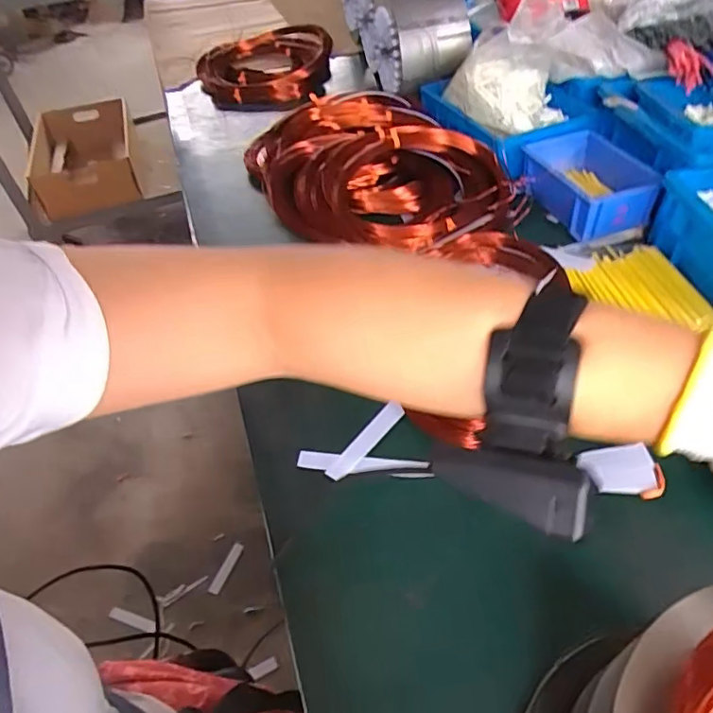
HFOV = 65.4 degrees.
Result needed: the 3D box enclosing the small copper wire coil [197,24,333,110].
[{"bbox_3d":[-0.168,-0.506,0.973,0.240,0.059,0.204,1,47,7],"label":"small copper wire coil"}]

